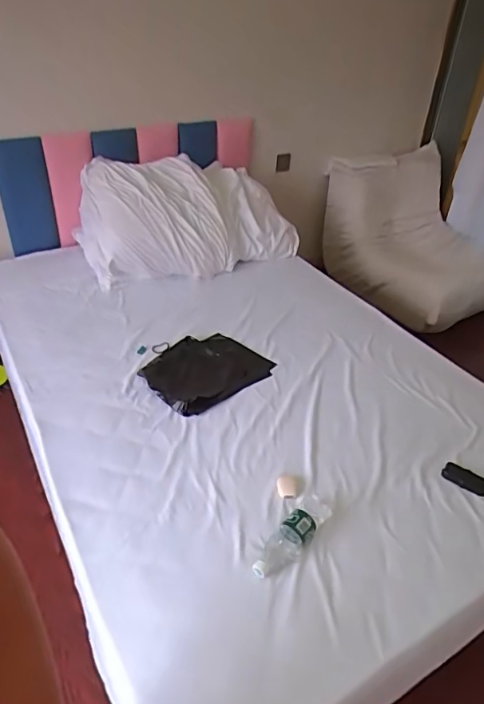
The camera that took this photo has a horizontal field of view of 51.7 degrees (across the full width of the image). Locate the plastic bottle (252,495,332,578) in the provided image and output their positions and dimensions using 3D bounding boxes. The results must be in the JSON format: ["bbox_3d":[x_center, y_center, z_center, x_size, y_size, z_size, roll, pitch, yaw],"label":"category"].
[{"bbox_3d":[0.110,0.400,1.090,0.076,0.055,0.234,29,54,32],"label":"plastic bottle"}]

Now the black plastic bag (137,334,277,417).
[{"bbox_3d":[-0.114,0.046,1.569,0.377,0.046,0.302,-24,44,-32],"label":"black plastic bag"}]

